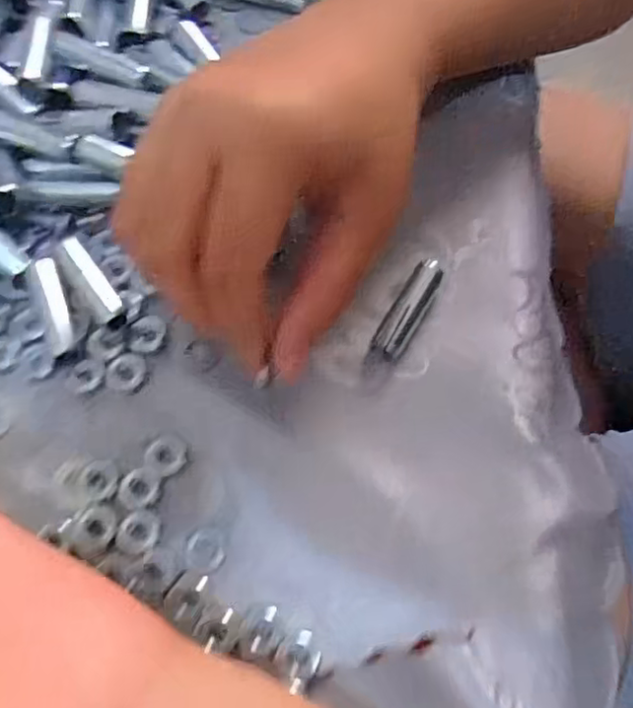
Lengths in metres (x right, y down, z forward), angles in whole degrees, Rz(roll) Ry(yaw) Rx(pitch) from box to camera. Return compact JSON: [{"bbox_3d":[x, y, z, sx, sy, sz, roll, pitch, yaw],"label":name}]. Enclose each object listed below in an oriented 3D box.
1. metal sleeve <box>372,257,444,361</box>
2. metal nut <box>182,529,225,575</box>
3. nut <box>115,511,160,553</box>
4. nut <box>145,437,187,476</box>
[{"bbox_3d":[0.036,-0.019,0.241,0.011,0.012,0.045,29,71,11],"label":"metal sleeve"},{"bbox_3d":[-0.037,0.064,0.210,0.013,0.004,0.014,0,68,0],"label":"metal nut"},{"bbox_3d":[-0.059,0.059,0.212,0.014,0.004,0.013,-5,69,-2],"label":"nut"},{"bbox_3d":[-0.052,0.035,0.221,0.014,0.004,0.013,0,68,0],"label":"nut"}]

